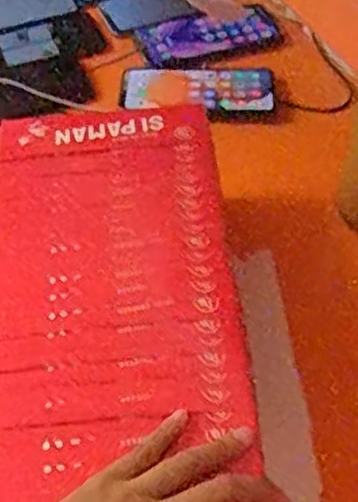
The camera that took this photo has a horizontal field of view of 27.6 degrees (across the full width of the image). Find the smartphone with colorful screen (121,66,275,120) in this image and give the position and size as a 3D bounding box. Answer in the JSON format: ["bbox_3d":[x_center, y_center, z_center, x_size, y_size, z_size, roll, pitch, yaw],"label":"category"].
[{"bbox_3d":[0.021,-0.181,0.816,0.167,0.010,0.079,2,52,2],"label":"smartphone with colorful screen"}]

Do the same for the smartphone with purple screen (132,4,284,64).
[{"bbox_3d":[0.036,-0.257,0.877,0.165,0.014,0.064,-10,52,-7],"label":"smartphone with purple screen"}]

